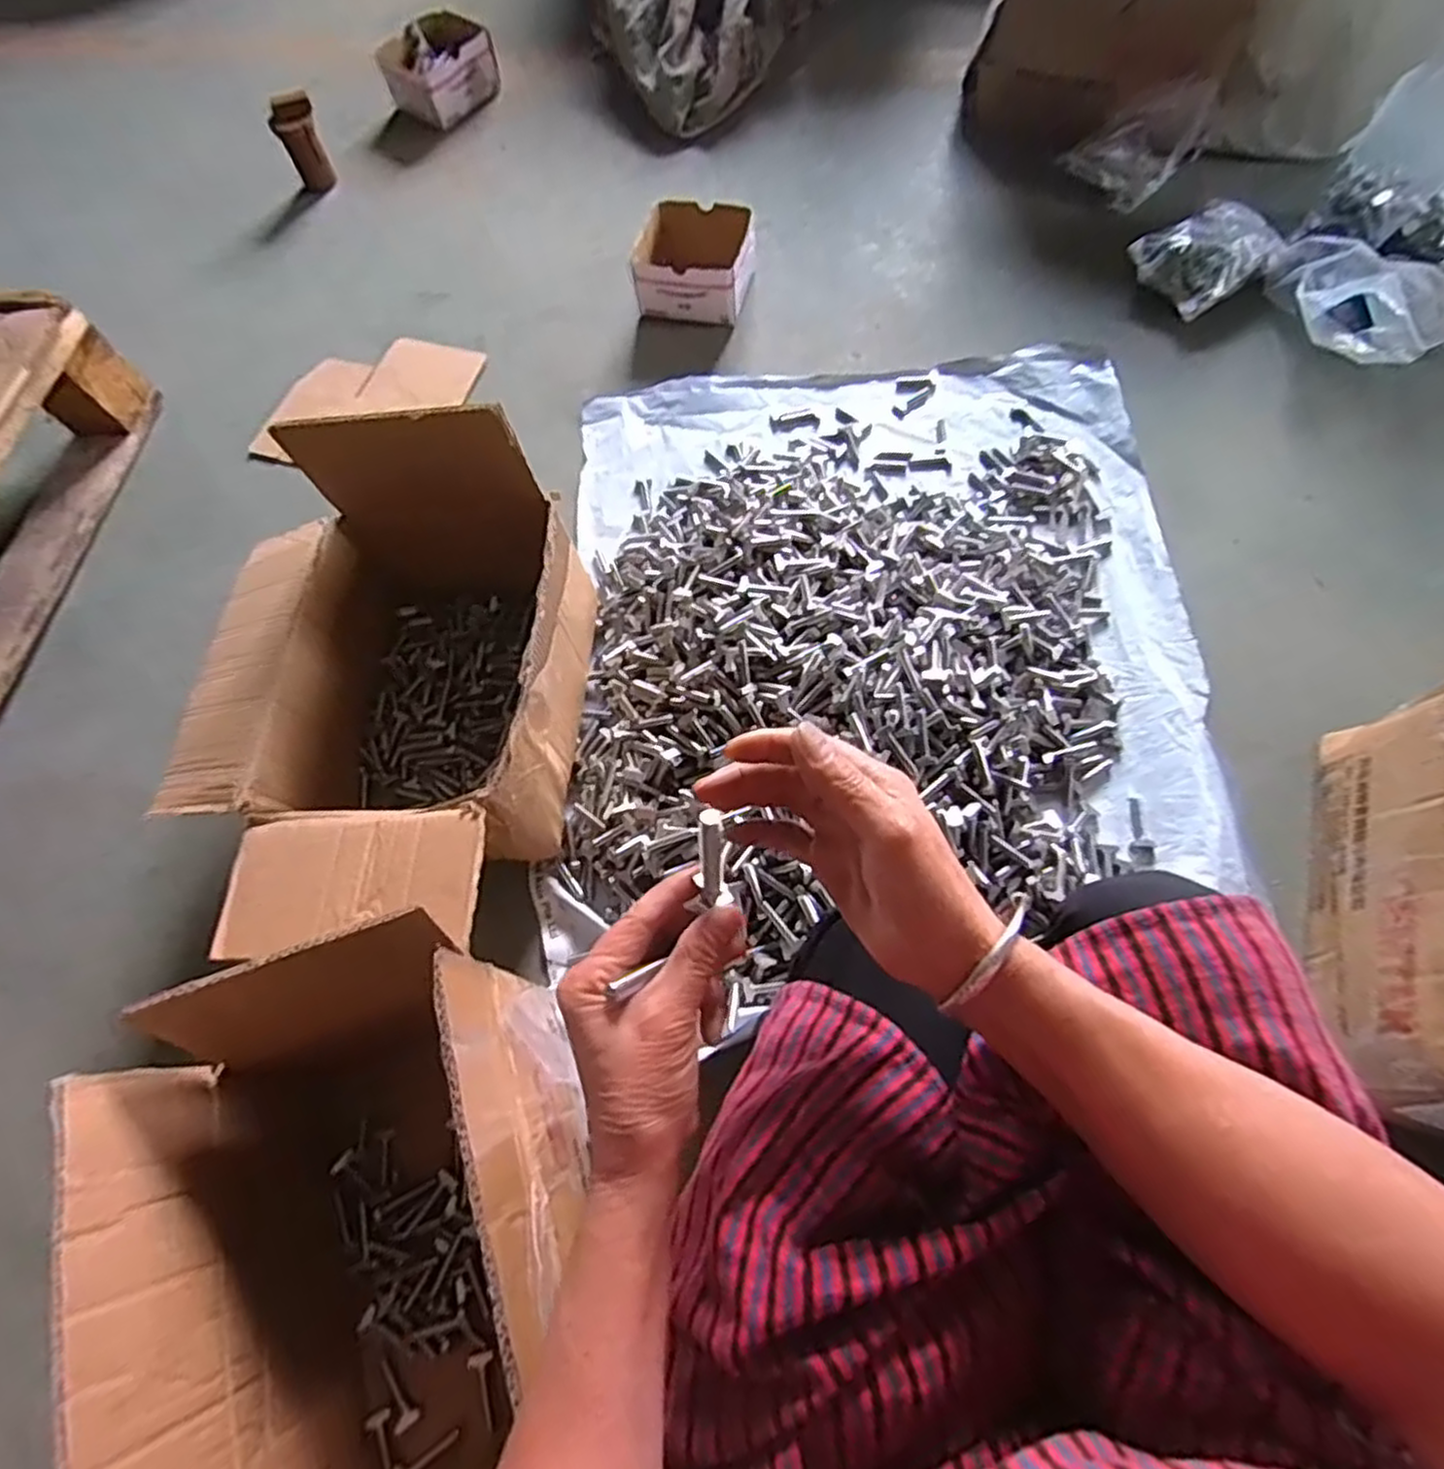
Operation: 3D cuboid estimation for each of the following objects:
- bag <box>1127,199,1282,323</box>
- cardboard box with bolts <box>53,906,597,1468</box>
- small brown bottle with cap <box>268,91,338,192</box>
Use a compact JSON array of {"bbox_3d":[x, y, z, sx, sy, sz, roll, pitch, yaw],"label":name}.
[{"bbox_3d":[0.656,-0.652,1.021,0.164,0.061,0.138,-35,69,-13],"label":"bag"},{"bbox_3d":[-0.234,0.366,0.534,0.244,0.263,0.386,-21,66,-6],"label":"cardboard box with bolts"},{"bbox_3d":[-0.685,-0.968,1.225,0.072,0.120,0.054,-26,67,-8],"label":"small brown bottle with cap"}]

